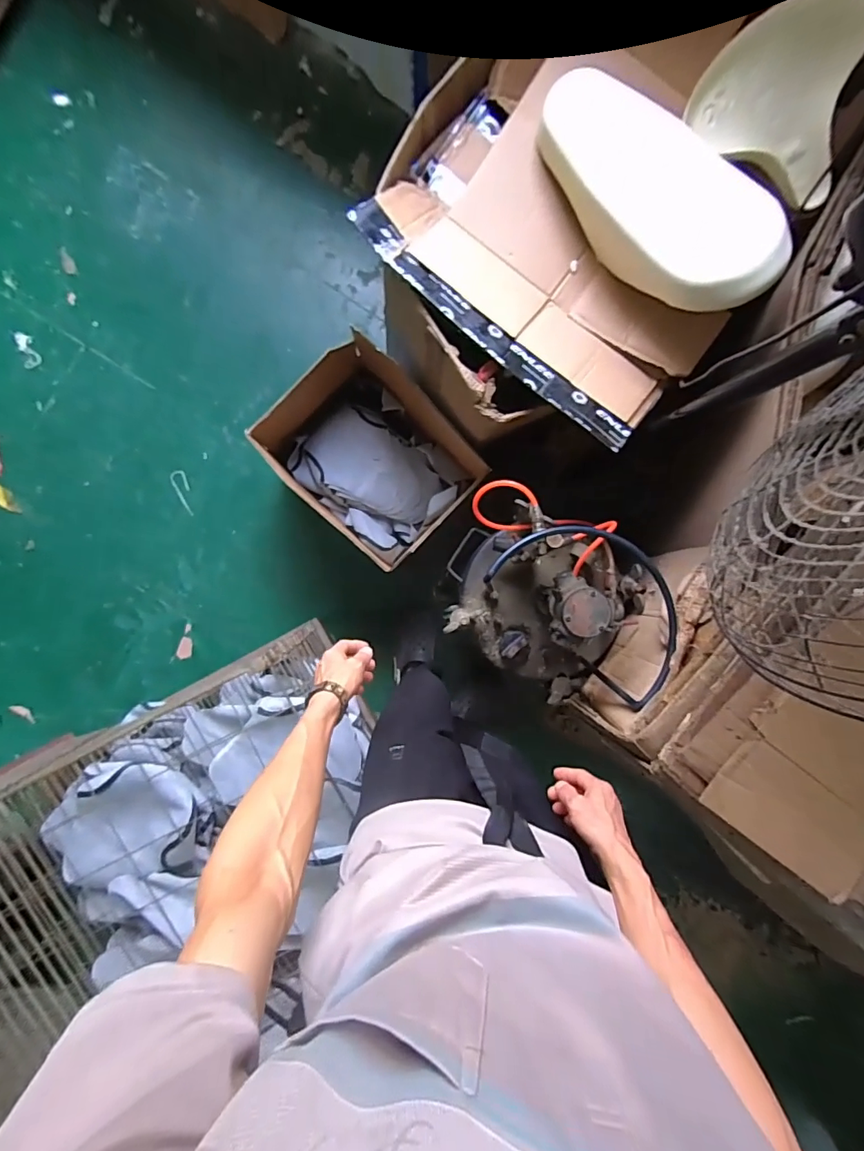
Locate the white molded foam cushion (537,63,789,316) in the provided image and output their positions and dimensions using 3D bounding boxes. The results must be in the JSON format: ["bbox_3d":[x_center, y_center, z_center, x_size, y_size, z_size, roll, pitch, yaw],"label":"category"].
[{"bbox_3d":[0.370,-0.626,0.794,0.179,0.121,0.493,-35,76,3],"label":"white molded foam cushion"}]

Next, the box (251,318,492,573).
[{"bbox_3d":[-0.135,-0.289,1.180,0.434,0.245,0.361,43,90,-5],"label":"box"}]

